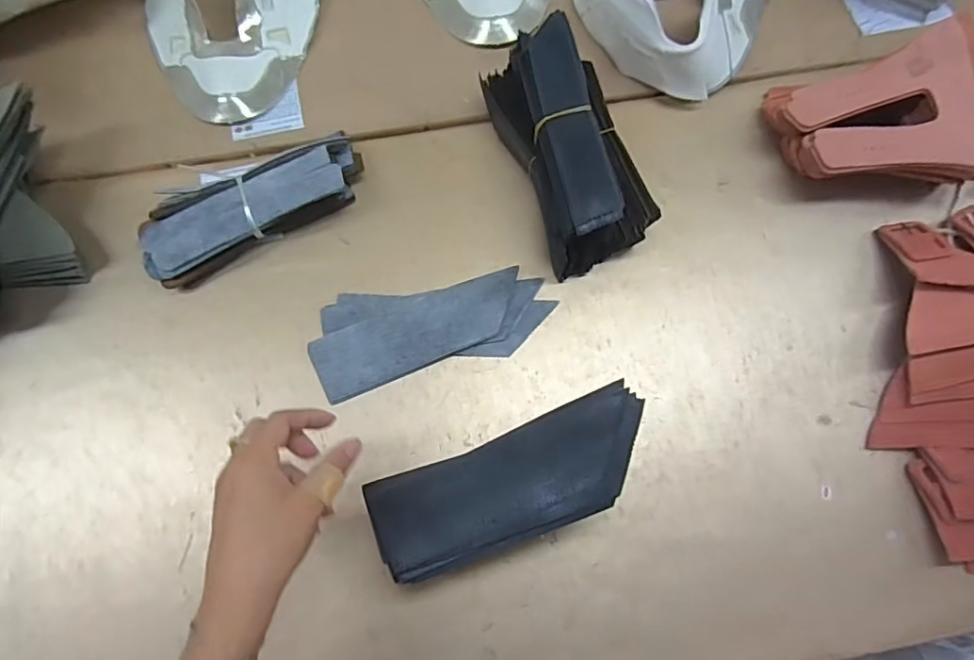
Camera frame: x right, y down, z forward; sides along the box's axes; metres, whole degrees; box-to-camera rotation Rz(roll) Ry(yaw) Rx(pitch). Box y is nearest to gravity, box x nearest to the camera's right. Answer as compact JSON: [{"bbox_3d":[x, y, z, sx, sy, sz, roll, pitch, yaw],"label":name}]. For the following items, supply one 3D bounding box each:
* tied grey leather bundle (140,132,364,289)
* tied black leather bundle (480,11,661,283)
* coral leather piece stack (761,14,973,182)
[{"bbox_3d":[-0.213,-0.115,0.515,0.211,0.041,0.078,-29,74,-9],"label":"tied grey leather bundle"},{"bbox_3d":[0.077,-0.168,0.509,0.098,0.102,0.204,-20,73,-6],"label":"tied black leather bundle"},{"bbox_3d":[0.376,-0.192,0.528,0.189,0.073,0.146,-11,72,-3],"label":"coral leather piece stack"}]

